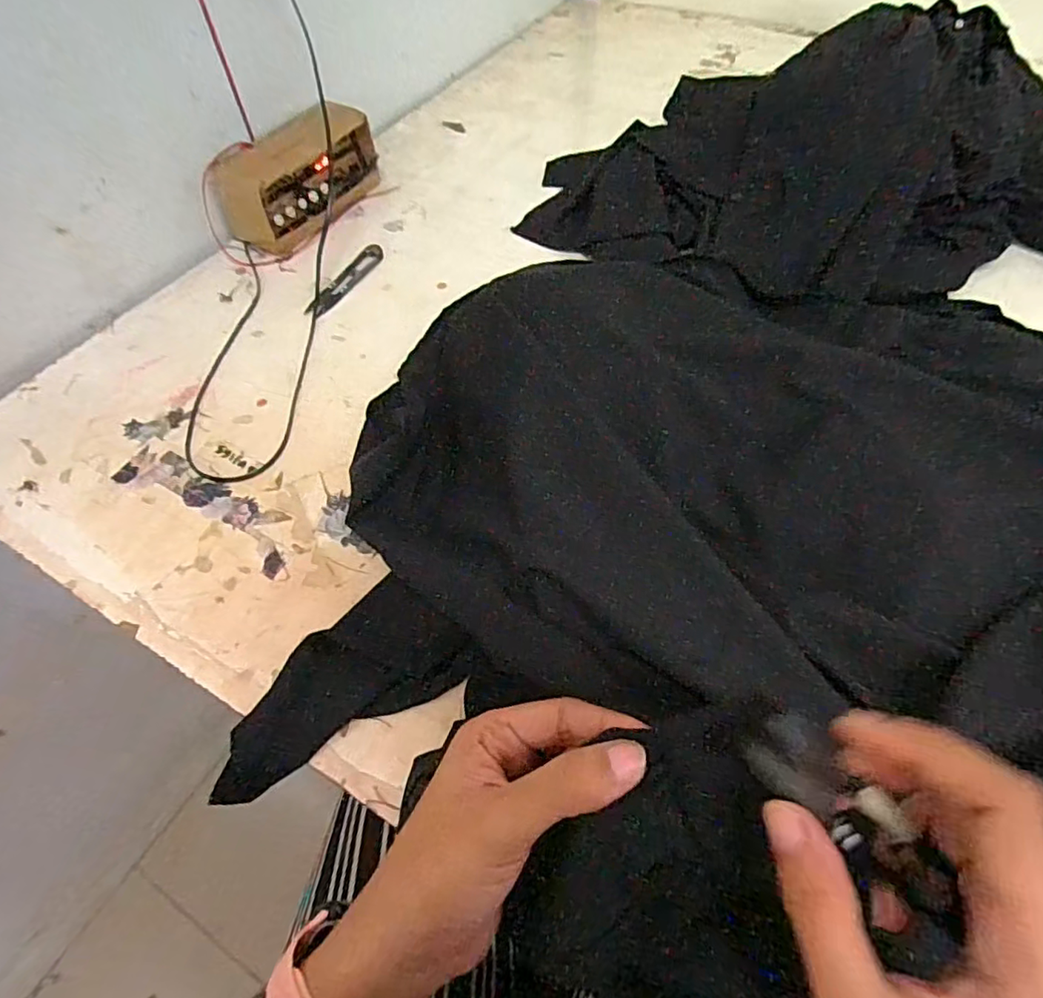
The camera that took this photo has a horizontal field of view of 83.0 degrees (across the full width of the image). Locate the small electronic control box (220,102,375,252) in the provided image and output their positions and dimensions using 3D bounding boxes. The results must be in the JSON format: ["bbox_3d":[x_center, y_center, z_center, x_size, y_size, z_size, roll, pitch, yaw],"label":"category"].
[{"bbox_3d":[-0.251,-0.366,0.661,0.090,0.089,0.172,21,60,16],"label":"small electronic control box"}]

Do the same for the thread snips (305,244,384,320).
[{"bbox_3d":[-0.183,-0.229,0.615,0.020,0.010,0.115,24,61,17],"label":"thread snips"}]

